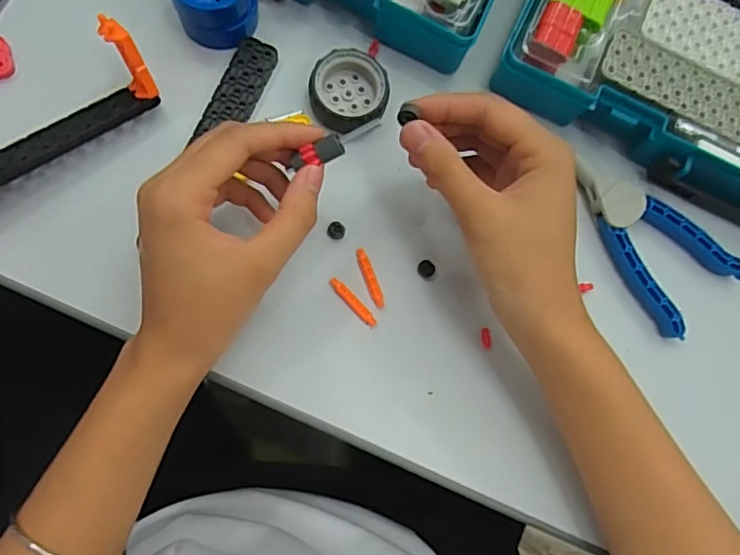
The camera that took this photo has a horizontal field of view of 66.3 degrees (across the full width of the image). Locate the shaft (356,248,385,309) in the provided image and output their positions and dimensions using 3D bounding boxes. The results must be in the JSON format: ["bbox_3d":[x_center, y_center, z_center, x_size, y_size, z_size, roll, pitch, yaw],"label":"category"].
[{"bbox_3d":[0.000,0.000,0.341,0.007,0.004,0.037,-19,82,-11],"label":"shaft"}]

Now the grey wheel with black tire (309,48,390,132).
[{"bbox_3d":[-0.015,-0.118,0.359,0.049,0.022,0.044,-26,84,-11],"label":"grey wheel with black tire"}]

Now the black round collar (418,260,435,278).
[{"bbox_3d":[0.035,-0.005,0.347,0.011,0.004,0.011,1,79,-7],"label":"black round collar"}]

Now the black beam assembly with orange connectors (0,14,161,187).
[{"bbox_3d":[-0.194,-0.083,0.310,0.152,0.056,0.045,-35,88,-19],"label":"black beam assembly with orange connectors"}]

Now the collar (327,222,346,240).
[{"bbox_3d":[-0.020,-0.029,0.345,0.011,0.004,0.011,1,79,-7],"label":"collar"}]

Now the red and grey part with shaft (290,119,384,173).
[{"bbox_3d":[-0.018,-0.067,0.290,0.052,0.008,0.011,-25,87,7],"label":"red and grey part with shaft"}]

